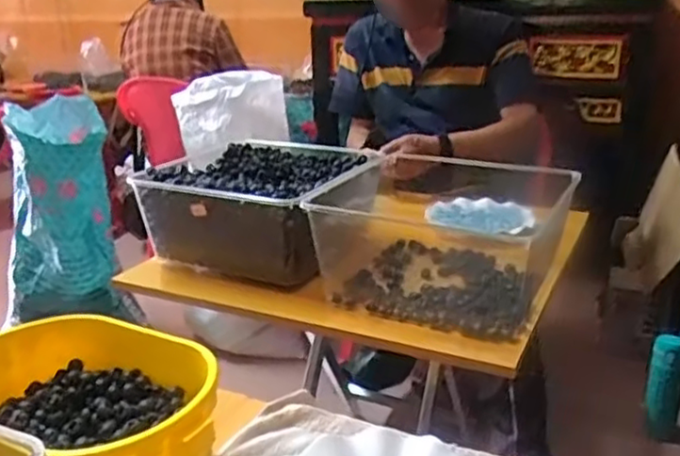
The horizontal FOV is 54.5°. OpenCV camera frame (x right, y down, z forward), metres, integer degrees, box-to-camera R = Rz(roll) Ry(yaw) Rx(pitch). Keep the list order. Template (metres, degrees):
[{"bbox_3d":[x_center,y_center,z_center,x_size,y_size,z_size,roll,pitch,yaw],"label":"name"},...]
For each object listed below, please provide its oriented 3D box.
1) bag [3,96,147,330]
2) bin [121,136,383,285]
[{"bbox_3d":[-0.722,-0.037,1.679,0.282,0.528,0.290,-11,22,-25],"label":"bag"},{"bbox_3d":[-0.114,-0.035,1.044,0.287,0.134,0.299,8,22,26],"label":"bin"}]

